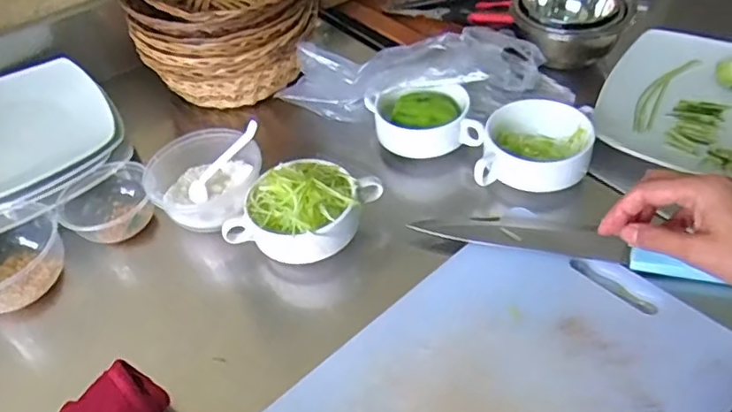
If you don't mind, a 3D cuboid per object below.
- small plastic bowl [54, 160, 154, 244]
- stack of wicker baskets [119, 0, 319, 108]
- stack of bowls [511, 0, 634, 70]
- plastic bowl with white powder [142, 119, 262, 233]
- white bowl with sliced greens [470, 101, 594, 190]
[{"bbox_3d":[-0.264,-0.002,0.576,0.082,0.041,0.071,-19,46,-12],"label":"small plastic bowl"},{"bbox_3d":[-0.179,-0.239,0.712,0.210,0.123,0.206,-17,45,-9],"label":"stack of wicker baskets"},{"bbox_3d":[0.255,-0.229,0.710,0.135,0.070,0.136,6,46,13],"label":"stack of bowls"},{"bbox_3d":[-0.165,-0.030,0.565,0.105,0.043,0.102,-4,45,4],"label":"plastic bowl with white powder"},{"bbox_3d":[0.170,-0.057,0.565,0.102,0.046,0.096,-2,49,3],"label":"white bowl with sliced greens"}]

